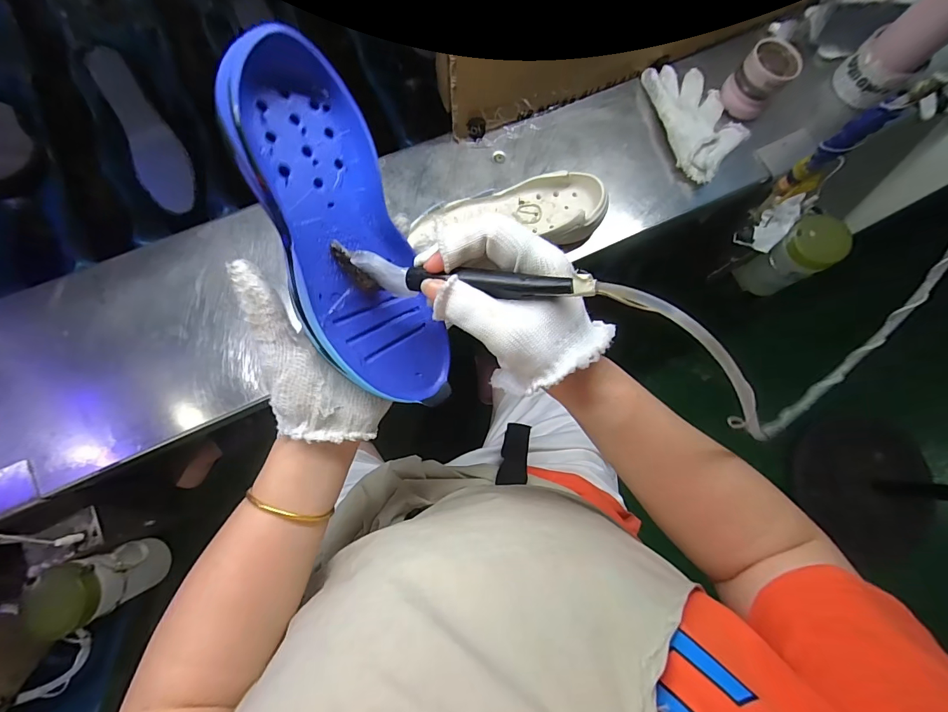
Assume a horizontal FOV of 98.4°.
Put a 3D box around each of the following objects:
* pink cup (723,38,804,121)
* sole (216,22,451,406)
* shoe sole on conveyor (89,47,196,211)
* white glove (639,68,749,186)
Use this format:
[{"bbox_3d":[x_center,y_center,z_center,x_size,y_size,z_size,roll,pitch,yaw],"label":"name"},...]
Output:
[{"bbox_3d":[0.381,-0.370,0.542,0.068,0.060,0.055,39,78,8],"label":"pink cup"},{"bbox_3d":[-0.081,-0.068,0.265,0.077,0.037,0.230,-23,113,-7],"label":"sole"},{"bbox_3d":[-0.429,-0.293,0.538,0.058,0.010,0.200,-21,105,-18],"label":"shoe sole on conveyor"},{"bbox_3d":[0.303,-0.324,0.563,0.103,0.027,0.177,-19,79,-8],"label":"white glove"}]

